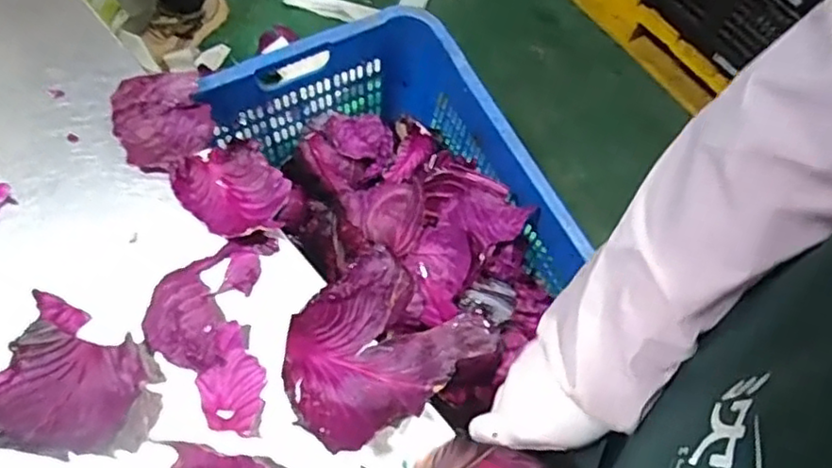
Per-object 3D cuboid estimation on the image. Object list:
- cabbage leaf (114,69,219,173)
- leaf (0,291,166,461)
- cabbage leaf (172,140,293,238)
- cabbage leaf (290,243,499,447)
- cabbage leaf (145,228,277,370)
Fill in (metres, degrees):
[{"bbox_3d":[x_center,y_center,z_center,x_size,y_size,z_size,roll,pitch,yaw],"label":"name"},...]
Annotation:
[{"bbox_3d":[-0.225,-0.101,0.582,0.080,0.029,0.091,-20,72,-9],"label":"cabbage leaf"},{"bbox_3d":[-0.267,0.117,0.500,0.132,0.041,0.106,24,71,7],"label":"leaf"},{"bbox_3d":[-0.156,-0.038,0.567,0.080,0.023,0.086,-42,77,-15],"label":"cabbage leaf"},{"bbox_3d":[-0.033,0.090,0.524,0.152,0.038,0.120,-39,76,-14],"label":"cabbage leaf"},{"bbox_3d":[-0.173,0.046,0.542,0.074,0.019,0.123,25,72,7],"label":"cabbage leaf"}]

